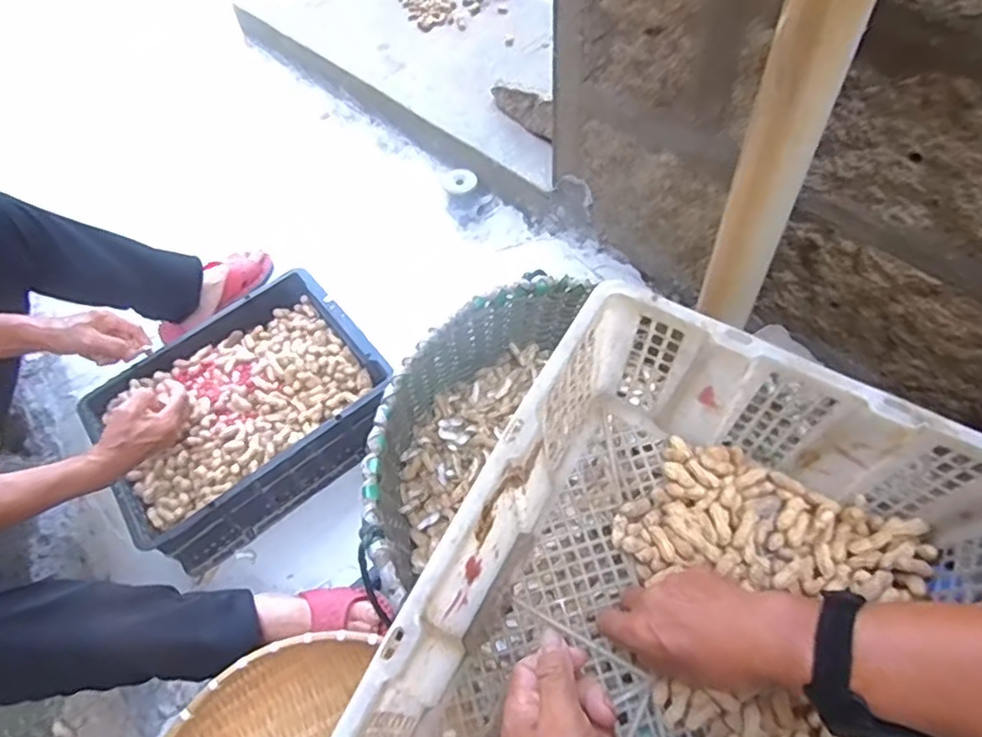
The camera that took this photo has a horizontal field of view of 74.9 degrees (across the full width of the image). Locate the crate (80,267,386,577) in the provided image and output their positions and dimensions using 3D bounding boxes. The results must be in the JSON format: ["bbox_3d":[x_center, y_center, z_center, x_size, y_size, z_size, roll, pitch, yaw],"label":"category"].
[{"bbox_3d":[-0.385,0.058,0.998,0.391,0.139,0.321,-34,60,-17],"label":"crate"}]

